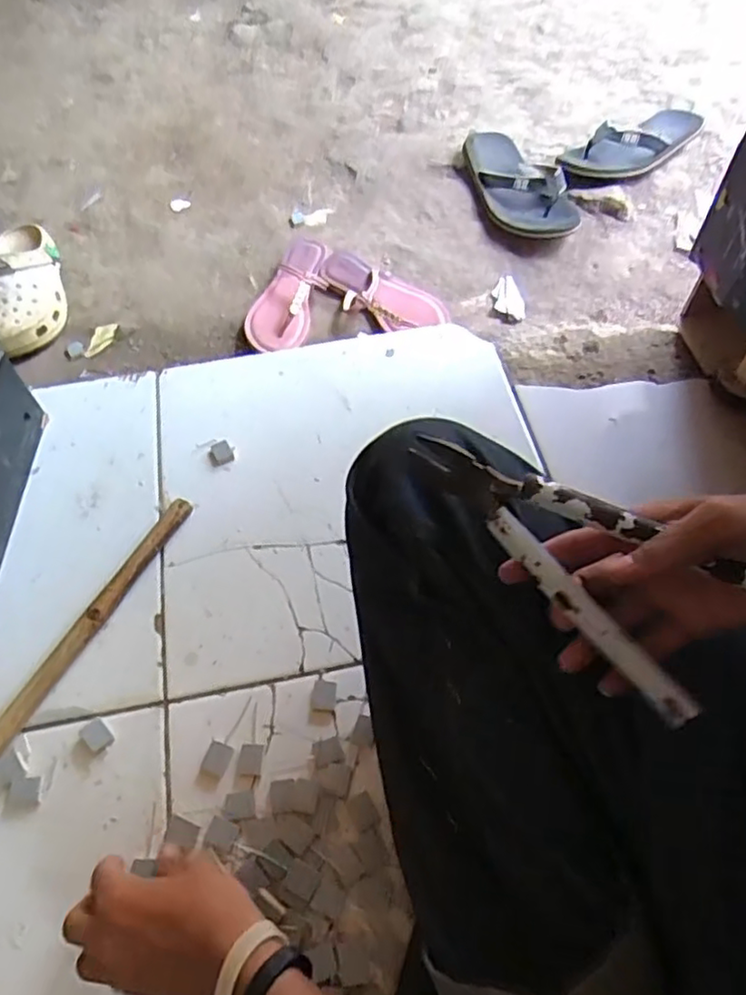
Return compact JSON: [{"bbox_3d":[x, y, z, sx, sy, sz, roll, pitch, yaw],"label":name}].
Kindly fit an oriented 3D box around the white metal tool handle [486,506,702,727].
[{"bbox_3d":[0.119,0.063,0.365,0.018,0.009,0.147,-37,75,-18],"label":"white metal tool handle"}]

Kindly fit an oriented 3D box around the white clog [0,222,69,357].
[{"bbox_3d":[-0.501,-0.310,0.947,0.097,0.093,0.234,-10,59,-5],"label":"white clog"}]

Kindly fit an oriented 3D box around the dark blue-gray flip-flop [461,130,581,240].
[{"bbox_3d":[0.219,-0.486,1.026,0.117,0.072,0.251,-27,62,-15],"label":"dark blue-gray flip-flop"}]

